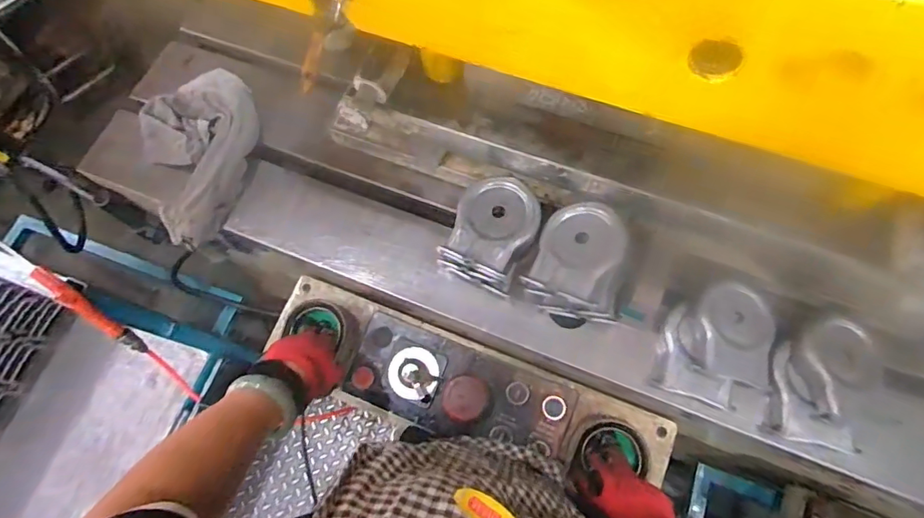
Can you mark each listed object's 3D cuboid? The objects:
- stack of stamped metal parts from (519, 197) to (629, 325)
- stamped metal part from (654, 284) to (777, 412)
[{"bbox_3d":[0.145,0.001,0.608,0.114,0.090,0.128,19,71,10],"label":"stack of stamped metal parts"},{"bbox_3d":[0.308,0.101,0.602,0.122,0.034,0.144,19,71,10],"label":"stamped metal part"}]

